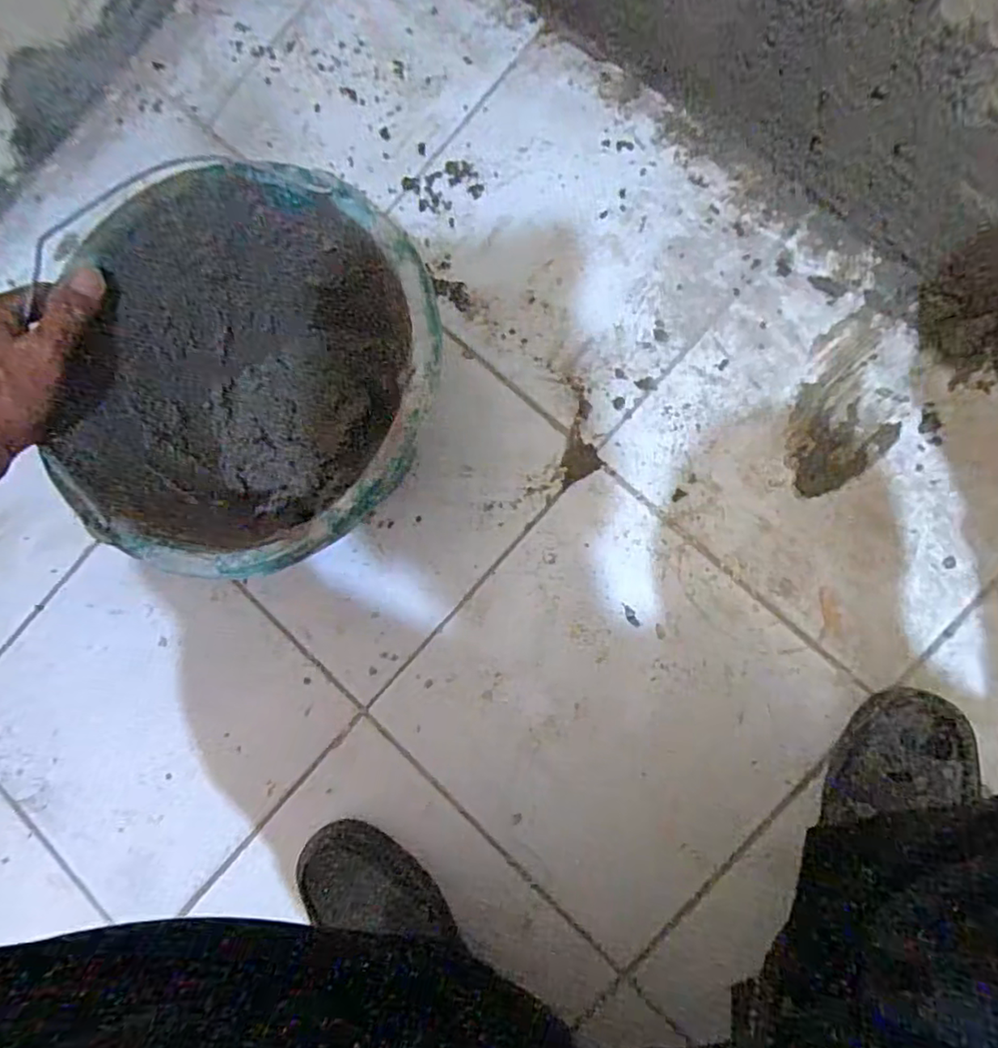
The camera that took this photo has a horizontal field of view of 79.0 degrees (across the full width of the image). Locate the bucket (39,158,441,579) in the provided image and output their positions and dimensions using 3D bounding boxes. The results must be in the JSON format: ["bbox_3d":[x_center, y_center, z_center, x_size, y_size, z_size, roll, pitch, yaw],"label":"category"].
[{"bbox_3d":[-0.153,-0.099,0.461,0.244,0.165,0.254,2,86,8],"label":"bucket"}]

